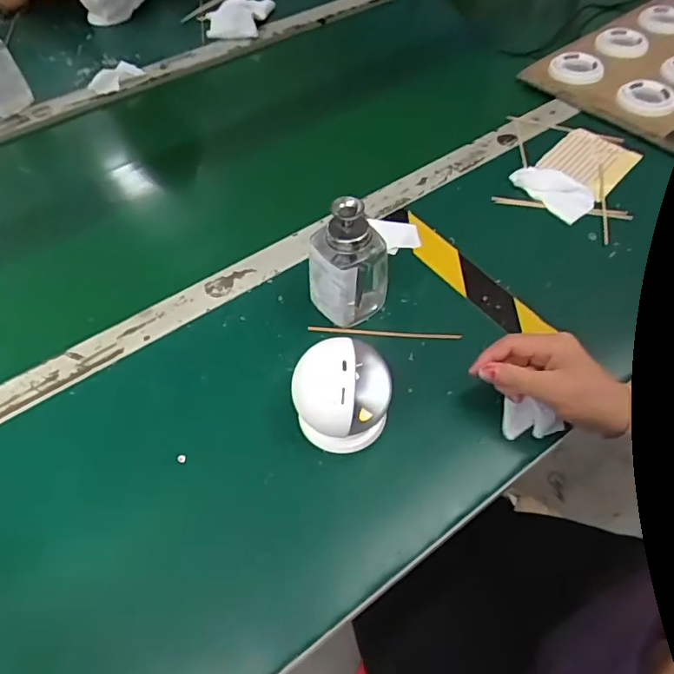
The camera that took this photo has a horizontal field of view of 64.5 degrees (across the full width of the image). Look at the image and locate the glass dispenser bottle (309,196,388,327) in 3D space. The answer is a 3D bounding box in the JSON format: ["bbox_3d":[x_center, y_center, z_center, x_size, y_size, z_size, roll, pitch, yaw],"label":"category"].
[{"bbox_3d":[0.009,-0.068,0.481,0.056,0.119,0.065,32,61,22],"label":"glass dispenser bottle"}]

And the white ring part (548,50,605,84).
[{"bbox_3d":[0.338,-0.380,0.756,0.070,0.020,0.070,13,55,13],"label":"white ring part"}]

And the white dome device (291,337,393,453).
[{"bbox_3d":[0.005,0.045,0.422,0.072,0.080,0.065,10,55,9],"label":"white dome device"}]

